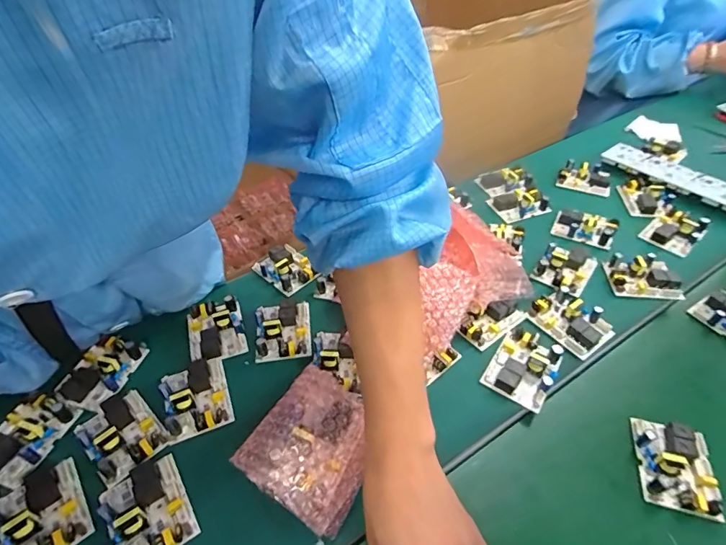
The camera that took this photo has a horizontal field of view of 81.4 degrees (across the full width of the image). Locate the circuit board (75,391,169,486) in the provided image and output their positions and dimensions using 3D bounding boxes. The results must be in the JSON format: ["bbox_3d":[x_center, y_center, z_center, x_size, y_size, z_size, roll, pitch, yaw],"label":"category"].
[{"bbox_3d":[-0.232,0.153,0.403,0.081,0.025,0.060,33,54,28],"label":"circuit board"}]

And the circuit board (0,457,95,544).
[{"bbox_3d":[-0.273,0.201,0.355,0.060,0.027,0.085,-33,54,-28],"label":"circuit board"}]

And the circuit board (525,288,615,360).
[{"bbox_3d":[0.243,0.054,0.491,0.063,0.022,0.080,-27,51,-24],"label":"circuit board"}]

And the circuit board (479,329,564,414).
[{"bbox_3d":[0.173,0.097,0.449,0.062,0.026,0.081,27,52,24],"label":"circuit board"}]

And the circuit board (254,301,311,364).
[{"bbox_3d":[-0.093,0.063,0.491,0.061,0.025,0.078,-5,46,-5],"label":"circuit board"}]

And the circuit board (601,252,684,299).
[{"bbox_3d":[0.357,0.004,0.541,0.070,0.026,0.063,7,46,7],"label":"circuit board"}]

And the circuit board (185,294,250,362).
[{"bbox_3d":[-0.173,0.064,0.493,0.060,0.016,0.080,-15,47,-14],"label":"circuit board"}]

